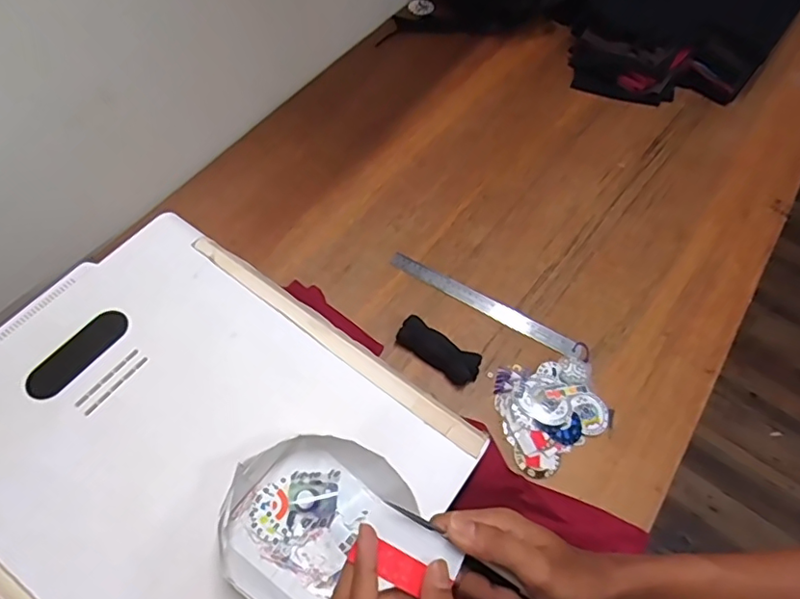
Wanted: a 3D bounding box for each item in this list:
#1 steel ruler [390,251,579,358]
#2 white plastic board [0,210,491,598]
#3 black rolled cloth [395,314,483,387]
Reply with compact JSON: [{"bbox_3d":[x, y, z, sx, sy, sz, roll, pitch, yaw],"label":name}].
[{"bbox_3d":[0.127,0.005,0.861,0.313,0.005,0.029,28,70,12],"label":"steel ruler"},{"bbox_3d":[-0.222,0.149,0.573,0.496,0.018,0.395,34,64,14],"label":"white plastic board"},{"bbox_3d":[0.057,0.073,0.801,0.129,0.034,0.048,35,63,16],"label":"black rolled cloth"}]

